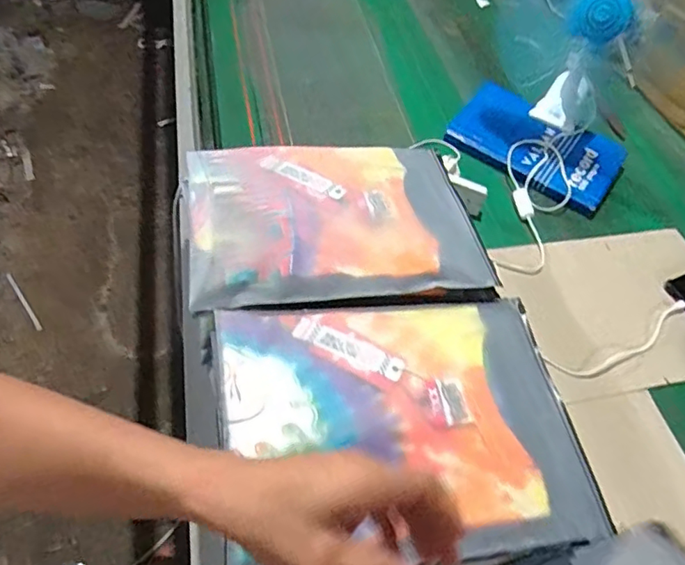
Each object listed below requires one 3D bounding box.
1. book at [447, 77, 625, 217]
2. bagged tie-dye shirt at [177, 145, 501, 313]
[{"bbox_3d":[0.346,-0.244,0.981,0.294,0.032,0.192,30,58,16],"label":"book"},{"bbox_3d":[-0.015,-0.082,0.657,0.340,0.032,0.251,-5,55,-13],"label":"bagged tie-dye shirt"}]

